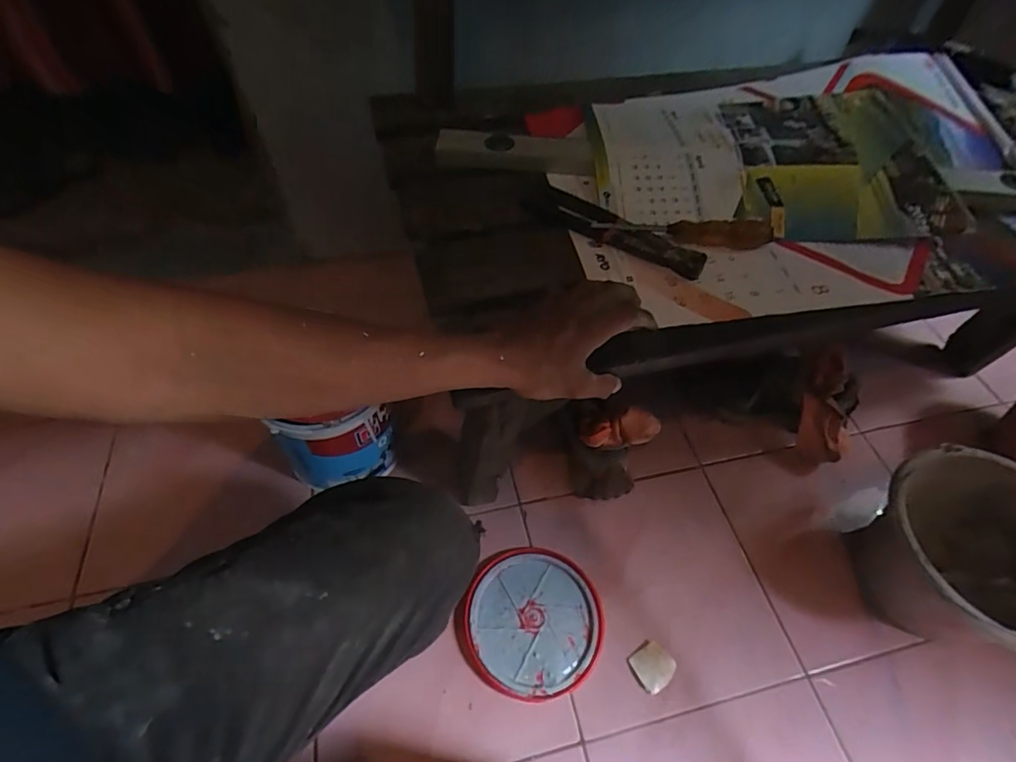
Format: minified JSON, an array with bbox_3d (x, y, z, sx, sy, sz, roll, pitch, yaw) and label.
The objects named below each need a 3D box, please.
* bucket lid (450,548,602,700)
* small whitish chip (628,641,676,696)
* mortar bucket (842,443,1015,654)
[{"bbox_3d":[0.031,0.311,0.666,0.181,0.022,0.179,1,52,-2],"label":"bucket lid"},{"bbox_3d":[0.184,0.360,0.642,0.050,0.005,0.047,-30,59,-23],"label":"small whitish chip"},{"bbox_3d":[0.571,0.235,0.650,0.219,0.180,0.235,1,52,-2],"label":"mortar bucket"}]

